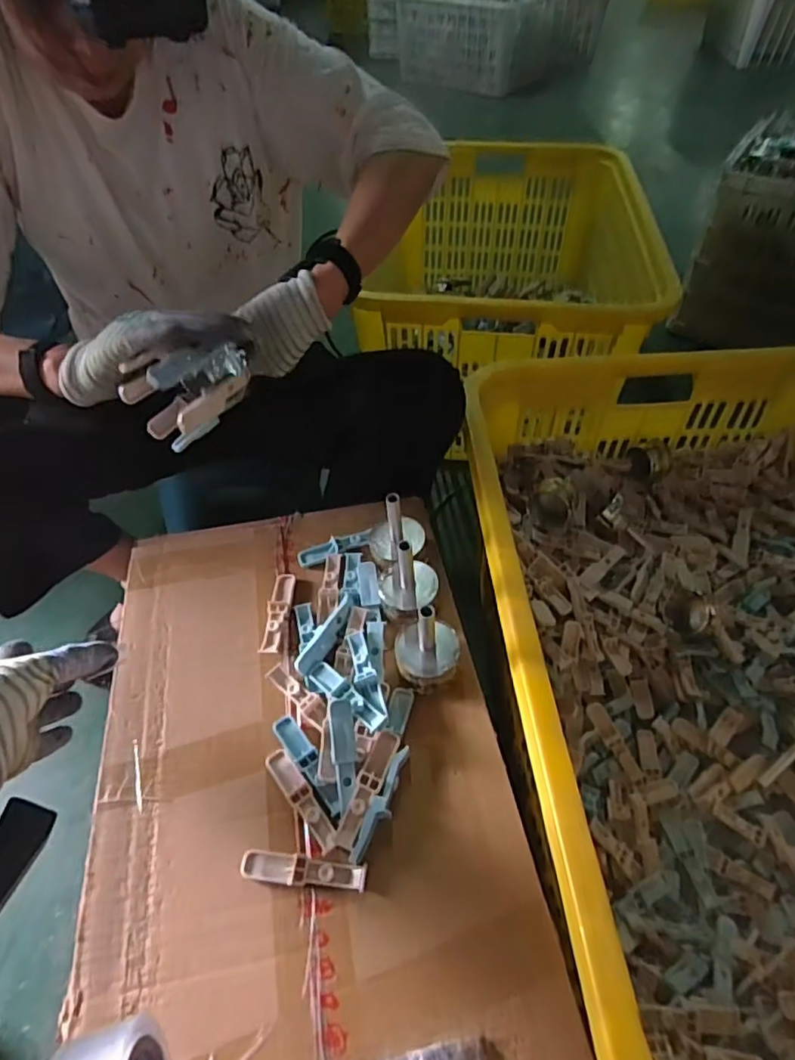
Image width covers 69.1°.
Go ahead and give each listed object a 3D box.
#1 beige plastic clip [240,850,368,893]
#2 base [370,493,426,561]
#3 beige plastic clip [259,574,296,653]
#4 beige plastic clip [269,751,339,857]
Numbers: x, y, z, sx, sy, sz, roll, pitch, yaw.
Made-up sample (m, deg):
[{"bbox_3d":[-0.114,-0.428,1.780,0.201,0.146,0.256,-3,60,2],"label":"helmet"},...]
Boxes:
[{"bbox_3d":[-0.075,0.274,0.464,0.100,0.013,0.021,4,50,4],"label":"beige plastic clip"},{"bbox_3d":[0.000,-0.009,0.615,0.059,0.071,0.049,-5,50,-3],"label":"base"},{"bbox_3d":[-0.127,0.088,0.619,0.024,0.014,0.094,1,50,1],"label":"beige plastic clip"},{"bbox_3d":[-0.082,0.231,0.500,0.020,0.017,0.099,-32,57,-24],"label":"beige plastic clip"}]

